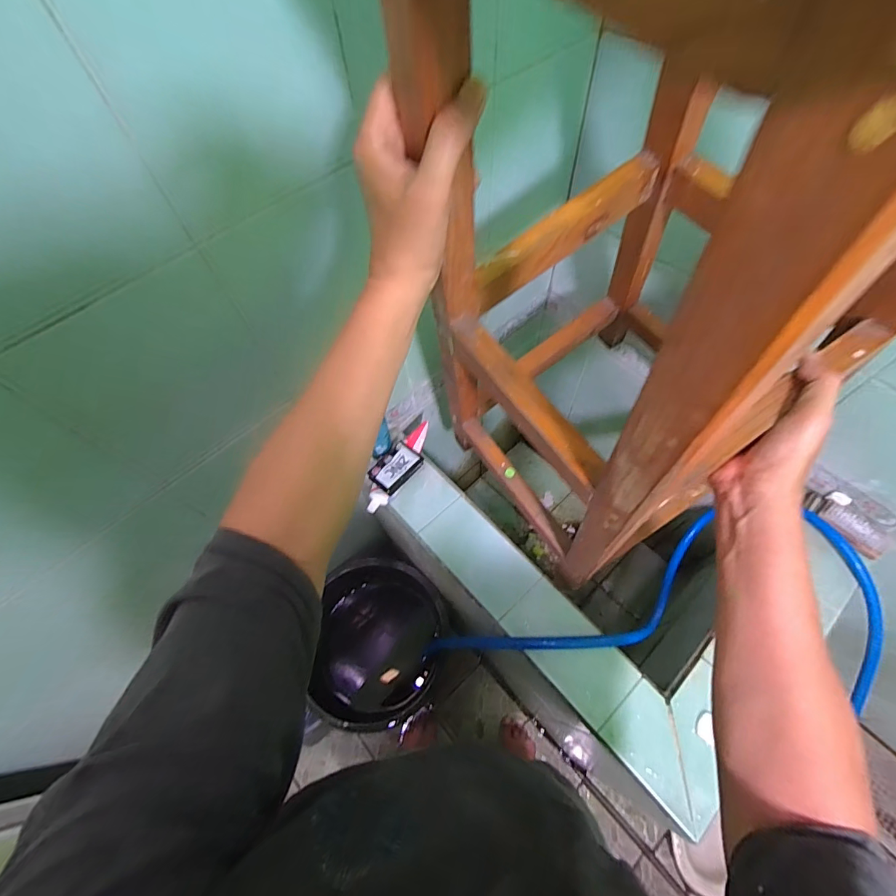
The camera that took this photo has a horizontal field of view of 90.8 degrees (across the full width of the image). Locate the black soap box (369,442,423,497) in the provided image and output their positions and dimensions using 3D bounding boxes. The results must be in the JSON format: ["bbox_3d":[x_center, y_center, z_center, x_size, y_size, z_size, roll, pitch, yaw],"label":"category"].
[{"bbox_3d":[-0.095,0.041,0.829,0.059,0.034,0.094,33,66,19],"label":"black soap box"}]

